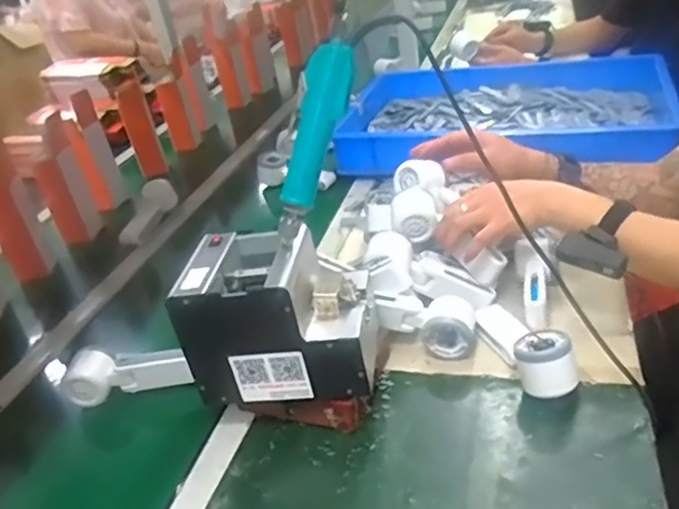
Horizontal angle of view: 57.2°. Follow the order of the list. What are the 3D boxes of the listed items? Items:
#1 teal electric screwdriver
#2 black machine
[{"bbox_3d":[-0.022,-0.121,0.601,0.035,0.160,0.031,22,12,32],"label":"teal electric screwdriver"},{"bbox_3d":[-0.062,0.058,0.650,0.176,0.132,0.132,-5,34,10],"label":"black machine"}]

